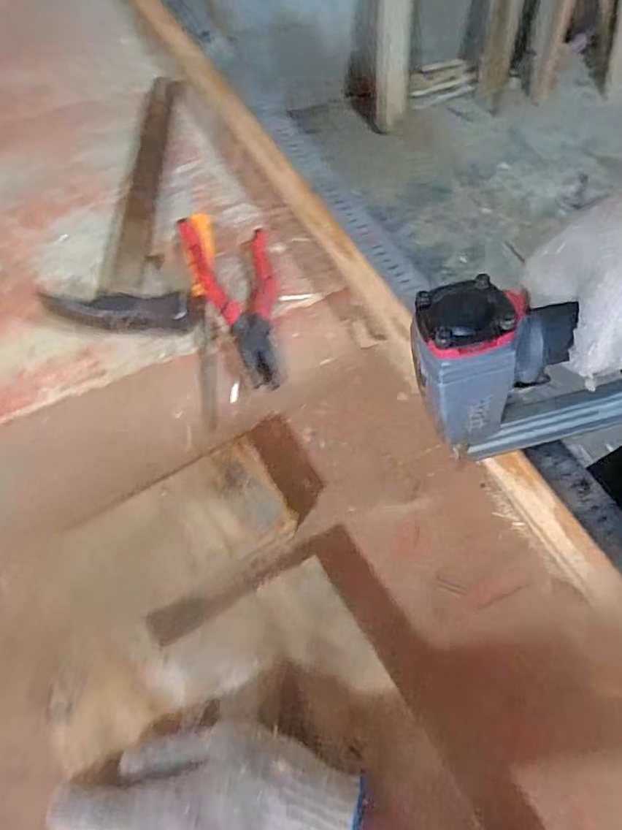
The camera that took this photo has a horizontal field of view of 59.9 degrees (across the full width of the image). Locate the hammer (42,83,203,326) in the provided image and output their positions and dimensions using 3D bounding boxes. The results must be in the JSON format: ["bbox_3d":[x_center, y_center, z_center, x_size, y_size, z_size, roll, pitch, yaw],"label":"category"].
[{"bbox_3d":[-0.197,-0.256,0.609,0.142,0.029,0.392,-3,61,-3],"label":"hammer"}]

